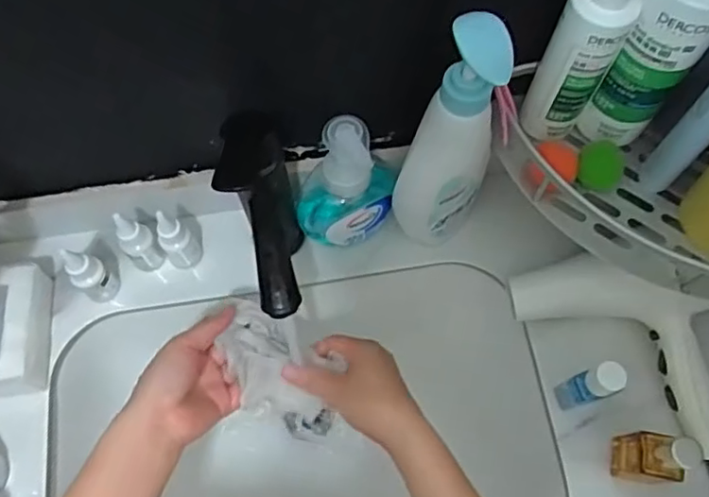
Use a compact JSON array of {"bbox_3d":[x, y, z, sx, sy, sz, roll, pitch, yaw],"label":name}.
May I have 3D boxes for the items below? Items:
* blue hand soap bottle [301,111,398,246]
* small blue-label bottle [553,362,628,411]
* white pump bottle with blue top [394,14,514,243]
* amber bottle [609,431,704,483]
[{"bbox_3d":[-0.007,-0.056,0.529,0.085,0.145,0.051,-22,69,-9],"label":"blue hand soap bottle"},{"bbox_3d":[0.192,0.114,0.502,0.030,0.082,0.024,-13,67,-5],"label":"small blue-label bottle"},{"bbox_3d":[0.074,-0.077,0.479,0.060,0.245,0.067,23,69,10],"label":"white pump bottle with blue top"},{"bbox_3d":[0.233,0.160,0.474,0.032,0.100,0.032,11,67,4],"label":"amber bottle"}]

